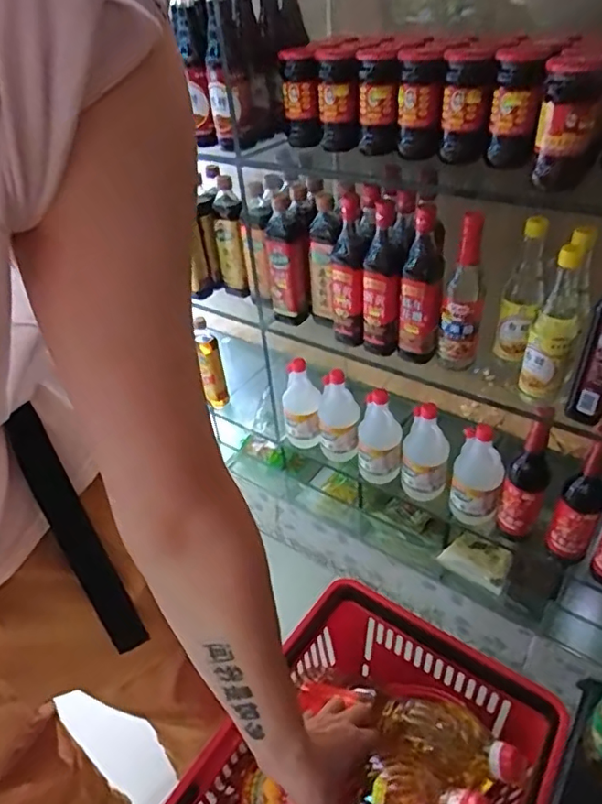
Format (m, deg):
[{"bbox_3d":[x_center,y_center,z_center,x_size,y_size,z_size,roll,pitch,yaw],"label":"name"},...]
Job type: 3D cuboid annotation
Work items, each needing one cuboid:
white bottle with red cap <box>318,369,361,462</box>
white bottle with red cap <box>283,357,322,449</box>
[{"bbox_3d":[0.082,0.035,1.197,0.085,0.218,0.069,-3,38,3],"label":"white bottle with red cap"},{"bbox_3d":[0.002,0.016,1.234,0.079,0.217,0.074,-6,38,-1],"label":"white bottle with red cap"}]

